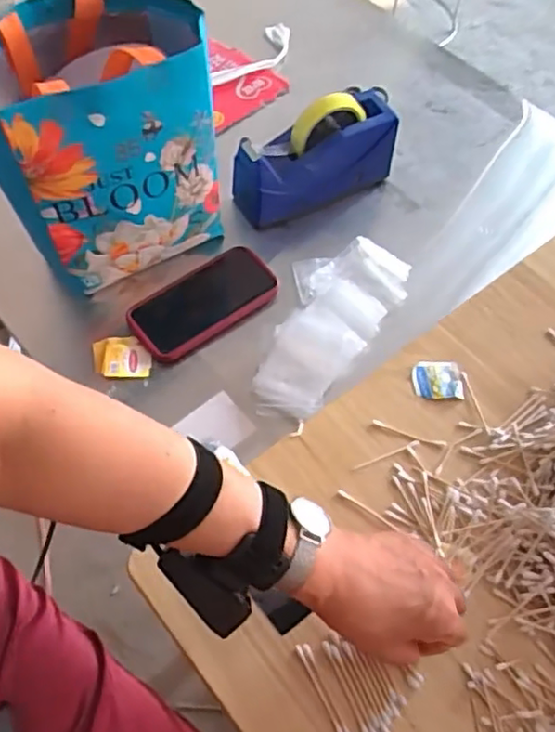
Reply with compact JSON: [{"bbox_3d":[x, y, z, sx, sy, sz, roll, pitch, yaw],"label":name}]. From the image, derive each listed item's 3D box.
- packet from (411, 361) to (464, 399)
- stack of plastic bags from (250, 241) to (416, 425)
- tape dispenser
[{"bbox_3d":[0.158,0.013,0.629,0.049,0.005,0.042,3,60,-2],"label":"packet"},{"bbox_3d":[0.049,-0.053,0.718,0.118,0.026,0.262,31,62,14],"label":"stack of plastic bags"},{"bbox_3d":[0.049,-0.257,0.780,0.210,0.124,0.067,-25,64,-17],"label":"tape dispenser"}]

